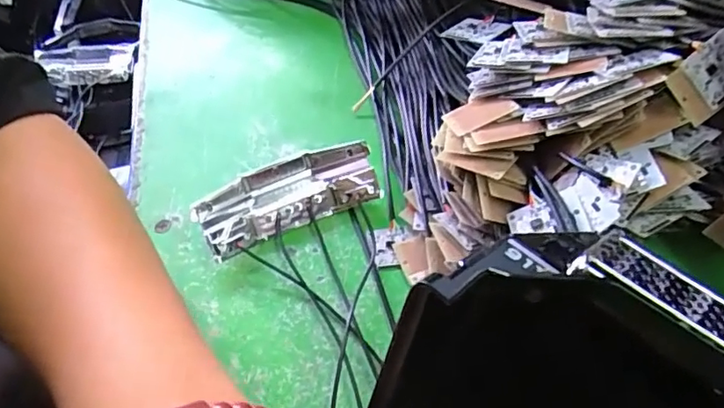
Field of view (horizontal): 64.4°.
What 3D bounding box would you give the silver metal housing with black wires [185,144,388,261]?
[{"bbox_3d":[-0.041,-0.004,0.316,0.095,0.026,0.040,-20,51,-12],"label":"silver metal housing with black wires"}]

